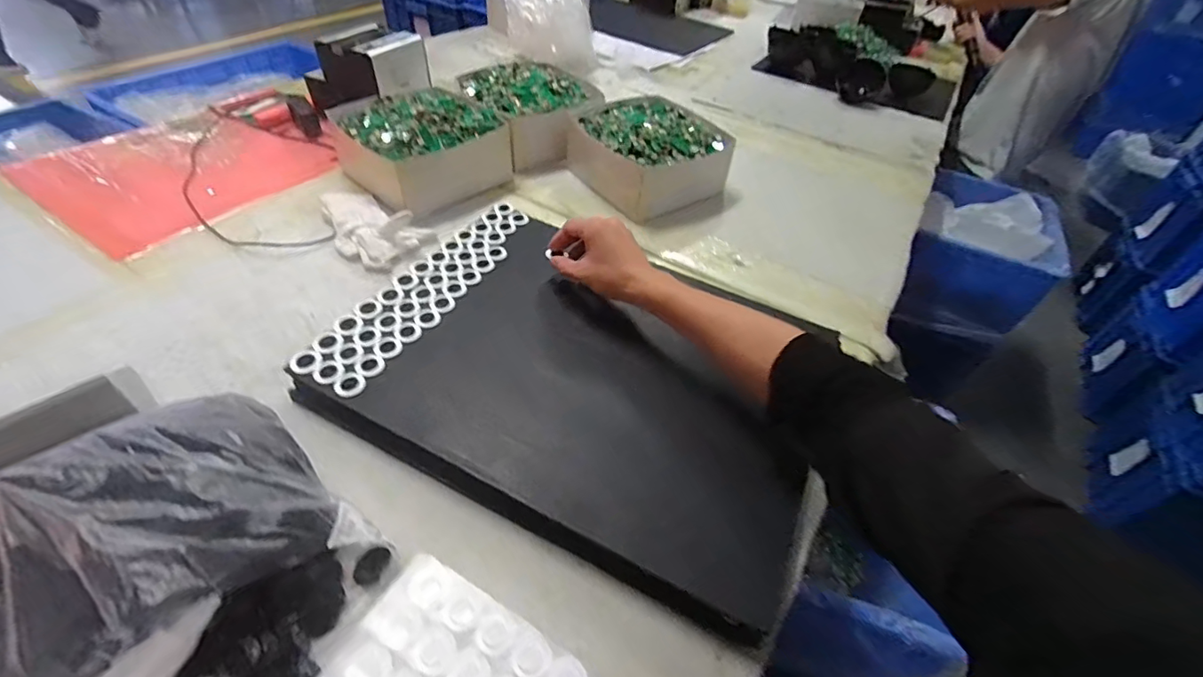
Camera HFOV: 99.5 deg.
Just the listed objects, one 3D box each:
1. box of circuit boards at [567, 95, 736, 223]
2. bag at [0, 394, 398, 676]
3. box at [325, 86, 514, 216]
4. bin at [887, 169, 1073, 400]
[{"bbox_3d":[0.080,-0.317,0.859,0.224,0.093,0.239,-31,57,-31],"label":"box of circuit boards"},{"bbox_3d":[-0.297,0.164,0.350,0.242,0.100,0.222,33,51,23],"label":"bag"},{"bbox_3d":[-0.279,-0.310,0.809,0.211,0.100,0.218,37,53,26],"label":"box"},{"bbox_3d":[0.990,-0.197,1.418,0.339,0.337,0.474,26,49,18],"label":"bin"}]

